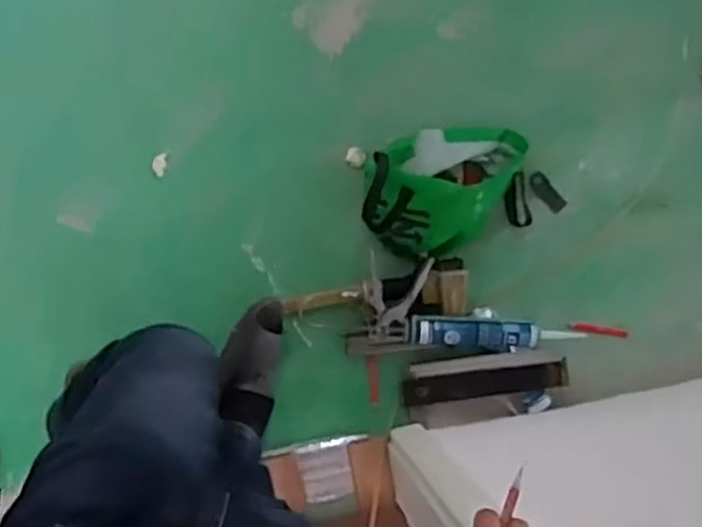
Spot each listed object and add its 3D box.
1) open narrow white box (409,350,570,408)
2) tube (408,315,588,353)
[{"bbox_3d":[0.257,0.218,1.447,0.316,0.060,0.083,-8,87,7],"label":"open narrow white box"},{"bbox_3d":[0.247,0.132,1.401,0.295,0.046,0.059,6,88,-6],"label":"tube"}]

